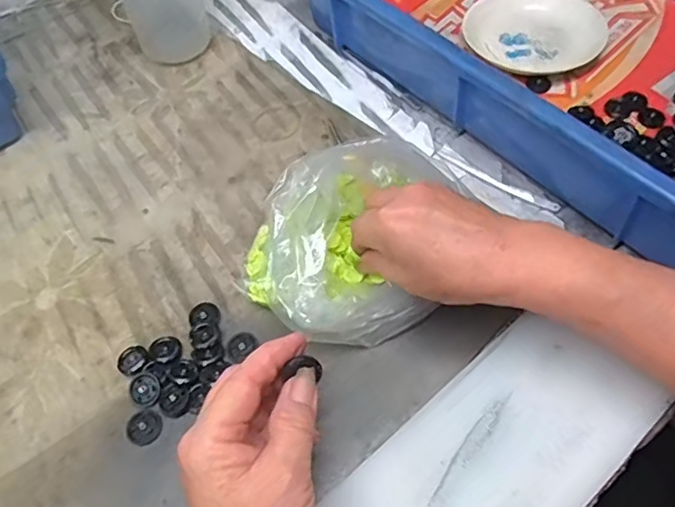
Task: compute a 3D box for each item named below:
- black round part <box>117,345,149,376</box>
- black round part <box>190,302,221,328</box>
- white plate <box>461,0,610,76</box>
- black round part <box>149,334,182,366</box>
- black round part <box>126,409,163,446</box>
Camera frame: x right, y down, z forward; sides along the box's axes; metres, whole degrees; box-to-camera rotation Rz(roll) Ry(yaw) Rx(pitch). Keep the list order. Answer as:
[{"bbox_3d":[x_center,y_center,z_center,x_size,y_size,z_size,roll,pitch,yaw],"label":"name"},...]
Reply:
[{"bbox_3d":[-0.129,0.068,0.368,0.018,0.007,0.019,-2,56,2],"label":"black round part"},{"bbox_3d":[-0.087,0.041,0.382,0.019,0.007,0.018,-2,56,2],"label":"black round part"},{"bbox_3d":[0.174,-0.199,0.519,0.114,0.023,0.114,-2,56,2],"label":"white plate"},{"bbox_3d":[-0.109,0.061,0.370,0.019,0.004,0.021,-36,61,-20],"label":"black round part"},{"bbox_3d":[-0.115,0.103,0.344,0.021,0.005,0.022,-2,56,2],"label":"black round part"}]

